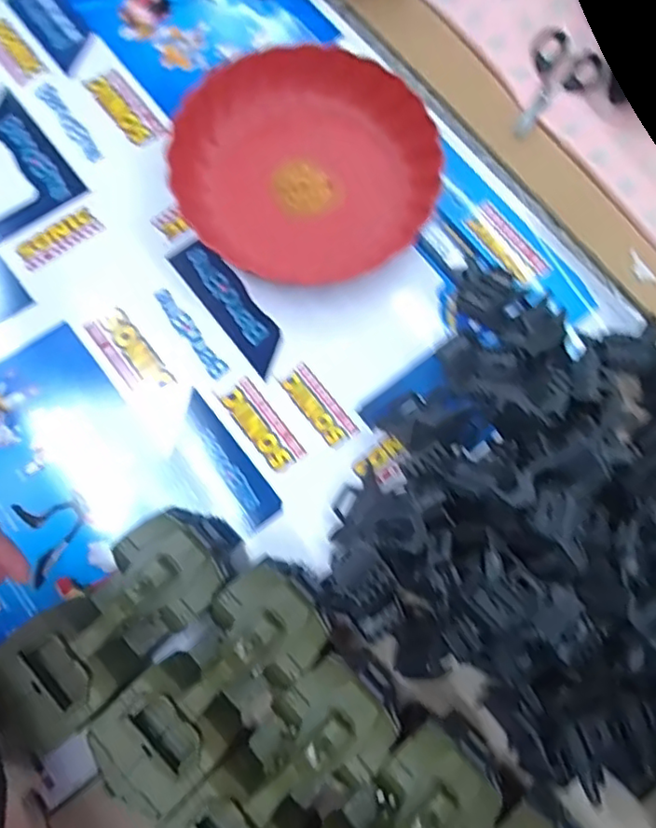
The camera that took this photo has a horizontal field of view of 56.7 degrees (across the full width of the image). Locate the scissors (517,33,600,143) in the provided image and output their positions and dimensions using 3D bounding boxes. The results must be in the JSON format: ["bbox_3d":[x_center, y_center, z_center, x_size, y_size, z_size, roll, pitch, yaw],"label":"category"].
[{"bbox_3d":[0.228,-0.332,0.620,0.069,0.010,0.128,31,77,6],"label":"scissors"}]

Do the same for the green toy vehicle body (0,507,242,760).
[{"bbox_3d":[-0.153,0.152,0.454,0.191,0.076,0.083,-41,81,-11],"label":"green toy vehicle body"}]

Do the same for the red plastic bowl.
[{"bbox_3d":[-0.022,-0.236,0.575,0.237,0.044,0.218,0,76,-2],"label":"red plastic bowl"}]

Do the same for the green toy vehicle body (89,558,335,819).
[{"bbox_3d":[-0.077,0.190,0.445,0.179,0.079,0.077,-44,81,-11],"label":"green toy vehicle body"}]

